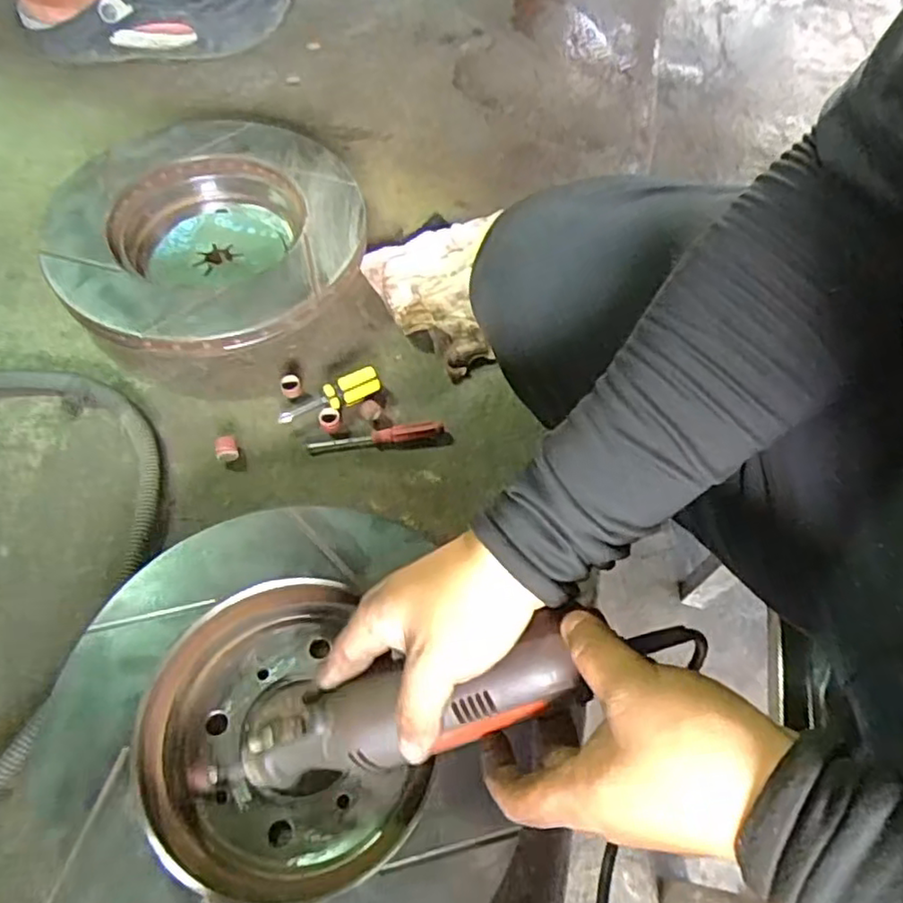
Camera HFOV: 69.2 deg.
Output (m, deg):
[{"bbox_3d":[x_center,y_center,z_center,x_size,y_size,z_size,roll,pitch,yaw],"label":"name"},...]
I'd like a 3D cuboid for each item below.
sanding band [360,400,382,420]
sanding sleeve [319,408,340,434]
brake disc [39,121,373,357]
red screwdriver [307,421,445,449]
[{"bbox_3d":[-0.062,-0.031,0.499,0.015,0.011,0.013,-5,60,-5],"label":"sanding band"},{"bbox_3d":[-0.091,-0.023,0.492,0.016,0.012,0.017,1,60,-1],"label":"sanding sleeve"},{"bbox_3d":[-0.202,-0.179,0.558,0.243,0.051,0.247,1,60,-1],"label":"brake disc"},{"bbox_3d":[-0.056,-0.012,0.489,0.100,0.014,0.011,-5,60,-5],"label":"red screwdriver"}]

